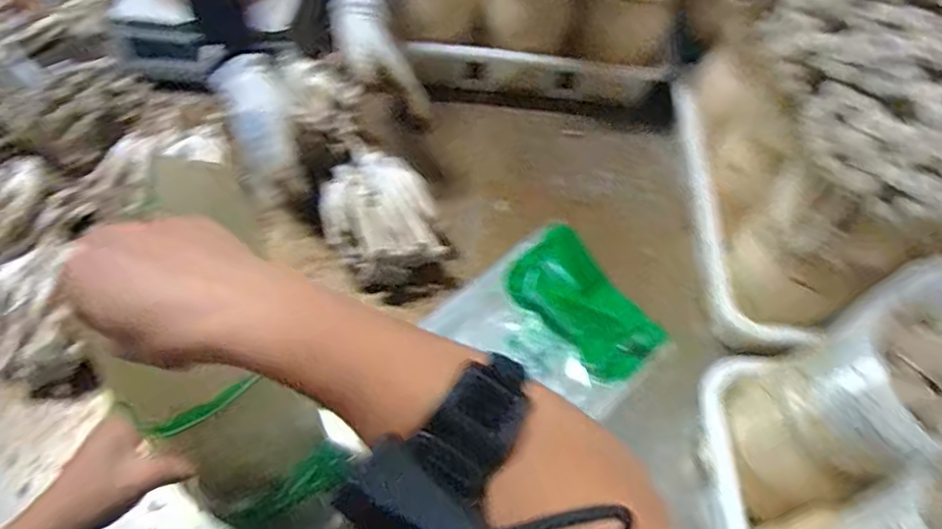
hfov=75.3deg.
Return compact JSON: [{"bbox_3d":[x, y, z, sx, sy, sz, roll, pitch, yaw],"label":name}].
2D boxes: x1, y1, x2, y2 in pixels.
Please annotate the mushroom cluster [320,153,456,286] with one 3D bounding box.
[{"bbox_3d":[-0.111,-0.054,0.773,0.141,0.068,0.174,-22,62,-16],"label":"mushroom cluster"}]

